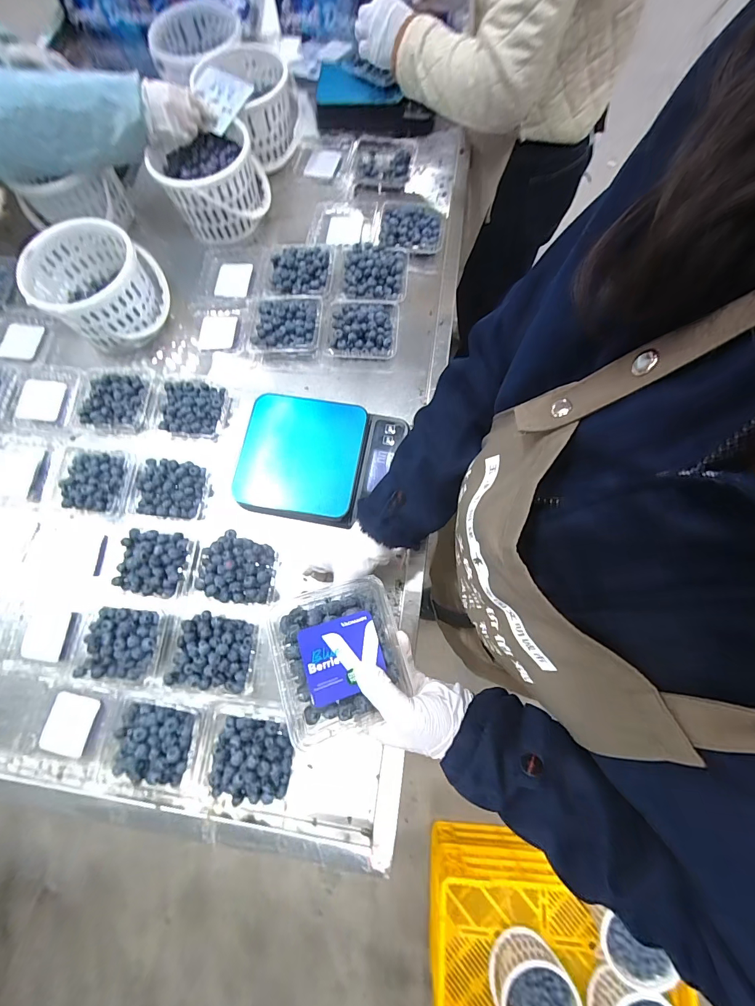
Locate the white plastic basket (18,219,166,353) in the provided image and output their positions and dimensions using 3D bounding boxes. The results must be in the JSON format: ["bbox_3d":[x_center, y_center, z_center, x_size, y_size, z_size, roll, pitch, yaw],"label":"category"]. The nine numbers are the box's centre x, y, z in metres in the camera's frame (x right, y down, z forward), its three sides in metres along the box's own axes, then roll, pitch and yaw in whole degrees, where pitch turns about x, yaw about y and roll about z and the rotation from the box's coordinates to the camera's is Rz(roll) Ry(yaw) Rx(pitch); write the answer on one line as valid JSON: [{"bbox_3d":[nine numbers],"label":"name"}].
[{"bbox_3d":[-0.472,-0.371,0.647,0.180,0.107,0.171,-32,76,-7],"label":"white plastic basket"}]

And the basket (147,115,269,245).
[{"bbox_3d":[-0.296,-0.586,0.698,0.179,0.114,0.146,-20,75,-3],"label":"basket"}]

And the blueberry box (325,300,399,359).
[{"bbox_3d":[-0.029,-0.303,0.659,0.124,0.035,0.108,3,75,3],"label":"blueberry box"}]

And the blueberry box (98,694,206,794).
[{"bbox_3d":[-0.301,0.320,0.498,0.125,0.038,0.113,10,75,5],"label":"blueberry box"}]

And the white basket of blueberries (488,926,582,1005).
[{"bbox_3d":[0.374,1.174,0.907,0.181,0.098,0.172,-1,75,2],"label":"white basket of blueberries"}]

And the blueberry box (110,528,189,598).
[{"bbox_3d":[-0.333,0.090,0.564,0.105,0.051,0.094,5,75,4],"label":"blueberry box"}]

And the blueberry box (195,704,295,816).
[{"bbox_3d":[-0.170,0.334,0.495,0.132,0.048,0.118,5,75,4],"label":"blueberry box"}]

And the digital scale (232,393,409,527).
[{"bbox_3d":[-0.093,-0.066,0.576,0.227,0.030,0.187,9,75,4],"label":"digital scale"}]

